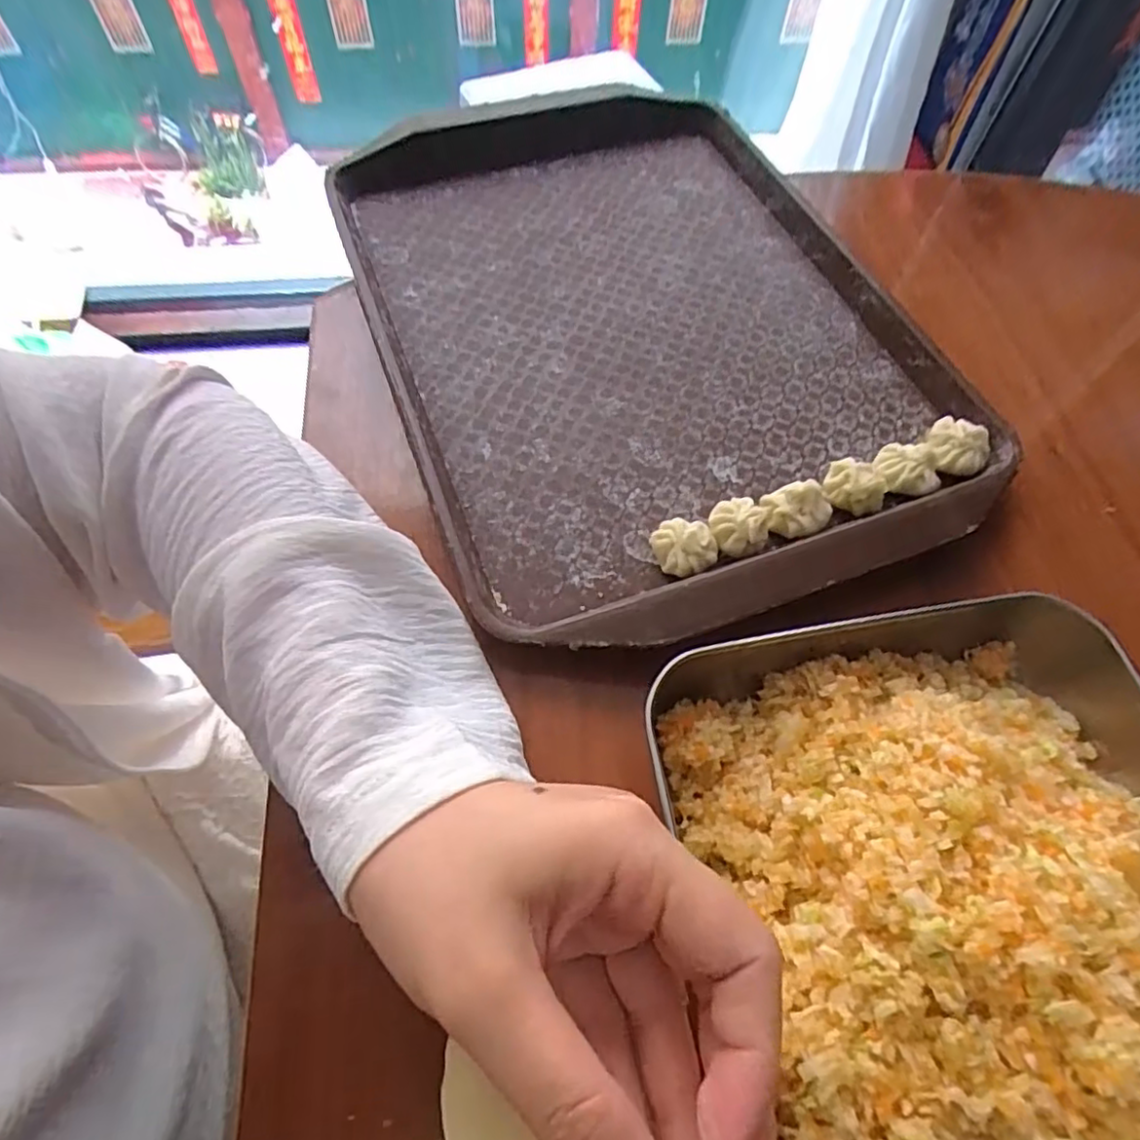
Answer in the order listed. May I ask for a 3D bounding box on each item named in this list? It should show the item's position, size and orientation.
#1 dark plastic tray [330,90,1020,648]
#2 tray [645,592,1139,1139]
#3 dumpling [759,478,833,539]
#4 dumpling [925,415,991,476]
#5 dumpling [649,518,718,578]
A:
[{"bbox_3d":[0.039,-0.162,0.387,0.296,0.031,0.422,-17,64,-13],"label":"dark plastic tray"},{"bbox_3d":[0.154,0.134,0.212,0.208,0.073,0.260,-10,63,-9],"label":"tray"},{"bbox_3d":[0.115,-0.029,0.327,0.033,0.021,0.024,-10,63,-9],"label":"dumpling"},{"bbox_3d":[0.204,-0.063,0.346,0.032,0.021,0.031,2,61,-3],"label":"dumpling"},{"bbox_3d":[0.055,-0.010,0.314,0.031,0.020,0.025,21,62,8],"label":"dumpling"}]

